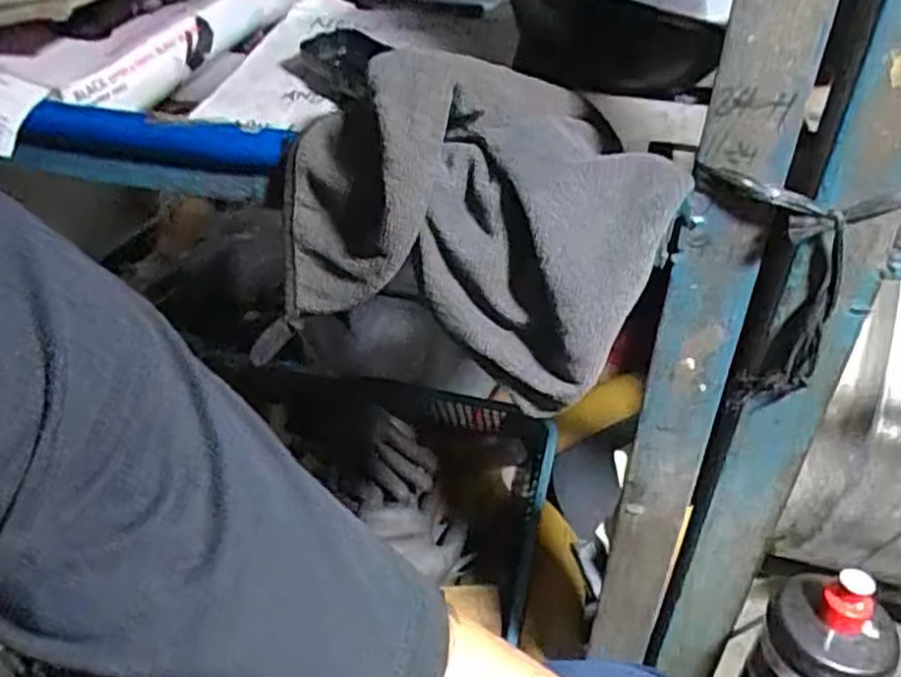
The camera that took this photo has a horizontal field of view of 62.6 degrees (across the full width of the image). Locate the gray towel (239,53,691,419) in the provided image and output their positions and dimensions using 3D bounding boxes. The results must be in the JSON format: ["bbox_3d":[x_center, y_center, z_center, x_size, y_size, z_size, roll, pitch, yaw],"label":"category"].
[{"bbox_3d":[0.008,-0.068,0.424,0.218,0.164,0.123,4,35,2],"label":"gray towel"}]

